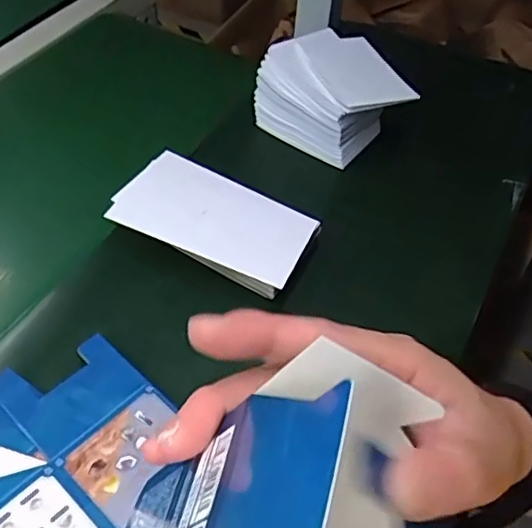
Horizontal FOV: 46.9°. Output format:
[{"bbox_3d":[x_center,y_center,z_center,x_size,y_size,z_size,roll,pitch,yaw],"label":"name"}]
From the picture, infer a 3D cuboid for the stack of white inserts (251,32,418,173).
[{"bbox_3d":[0.068,-0.160,0.596,0.137,0.086,0.090,35,57,23],"label":"stack of white inserts"}]

